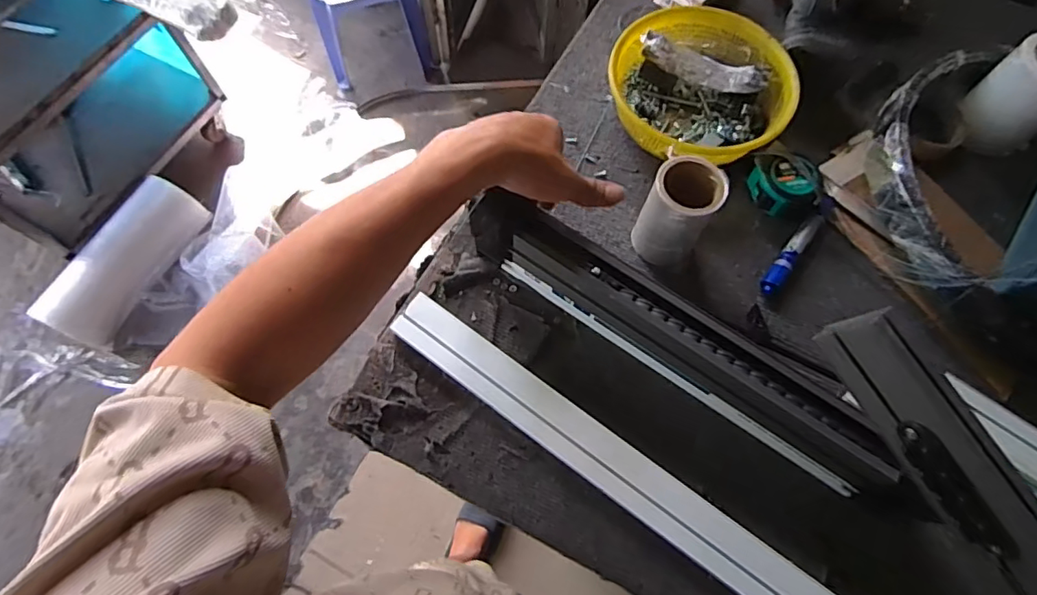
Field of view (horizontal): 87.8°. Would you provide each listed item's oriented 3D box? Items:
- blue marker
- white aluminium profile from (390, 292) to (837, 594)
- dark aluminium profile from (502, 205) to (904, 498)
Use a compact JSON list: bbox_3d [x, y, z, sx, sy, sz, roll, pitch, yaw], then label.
[{"bbox_3d":[0.287,-0.053,0.555,0.018,0.023,0.125,36,72,13],"label":"blue marker"},{"bbox_3d":[0.074,0.142,0.477,0.443,0.027,0.047,35,71,12],"label":"white aluminium profile"},{"bbox_3d":[0.144,0.044,0.472,0.366,0.100,0.042,33,71,12],"label":"dark aluminium profile"}]

